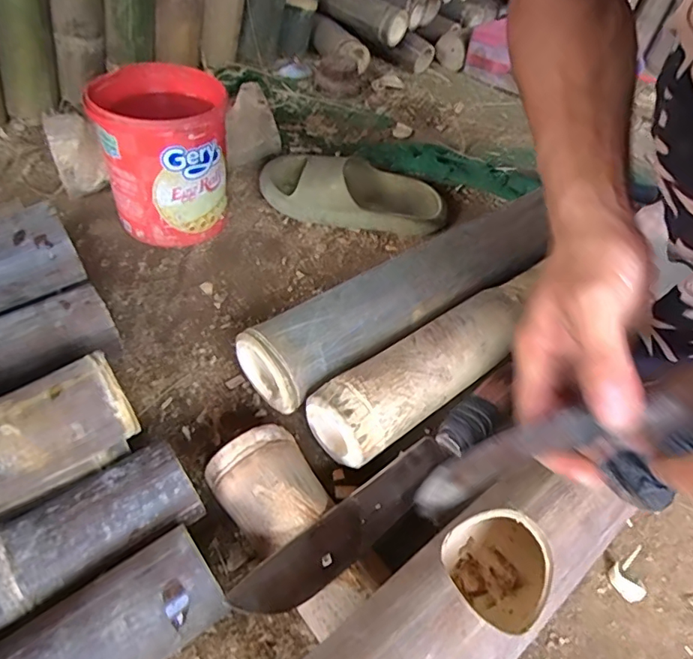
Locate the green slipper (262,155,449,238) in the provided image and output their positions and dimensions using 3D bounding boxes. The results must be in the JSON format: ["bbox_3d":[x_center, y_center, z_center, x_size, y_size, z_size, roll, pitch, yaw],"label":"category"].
[{"bbox_3d":[0.012,-0.189,0.683,0.236,0.063,0.100,8,49,0],"label":"green slipper"}]

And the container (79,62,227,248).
[{"bbox_3d":[-0.207,-0.199,0.597,0.138,0.165,0.141,-1,50,-8],"label":"container"}]

